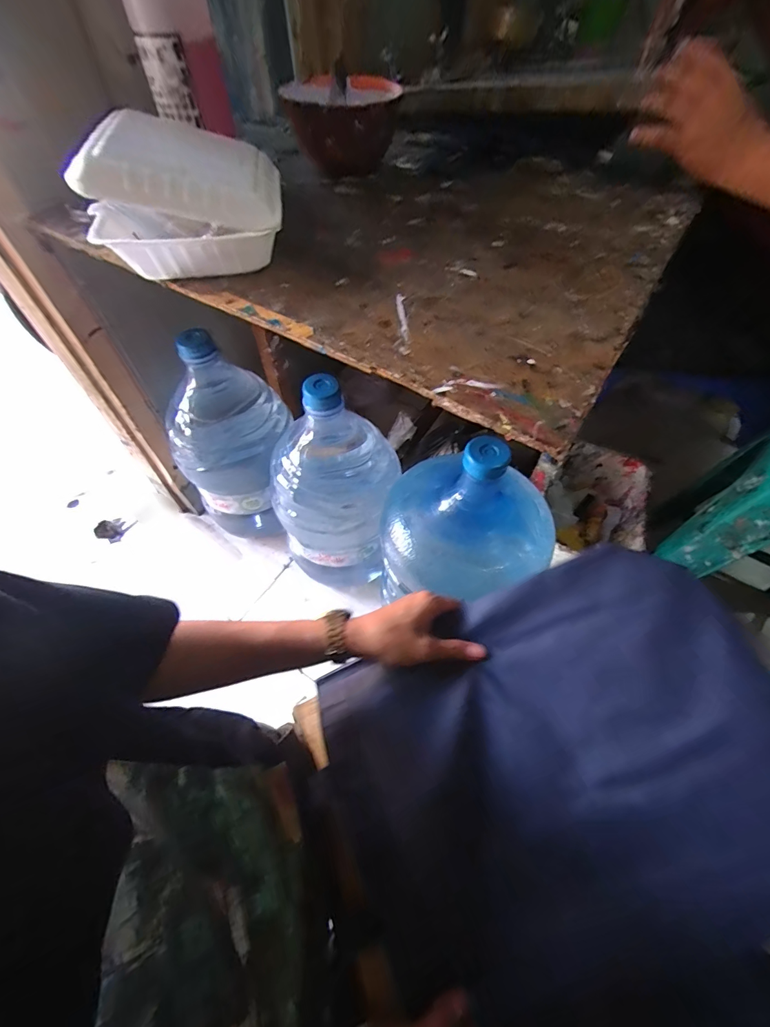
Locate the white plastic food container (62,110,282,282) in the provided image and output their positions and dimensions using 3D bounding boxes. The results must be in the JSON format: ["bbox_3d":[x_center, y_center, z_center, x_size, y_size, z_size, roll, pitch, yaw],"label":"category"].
[{"bbox_3d":[-0.208,-0.336,0.434,0.191,0.109,0.159,-11,56,-6],"label":"white plastic food container"}]

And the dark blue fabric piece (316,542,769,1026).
[{"bbox_3d":[0.143,0.221,0.364,0.384,0.035,0.295,-30,62,9],"label":"dark blue fabric piece"}]

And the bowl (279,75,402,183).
[{"bbox_3d":[-0.061,-0.576,0.607,0.161,0.087,0.163,-1,56,1],"label":"bowl"}]

